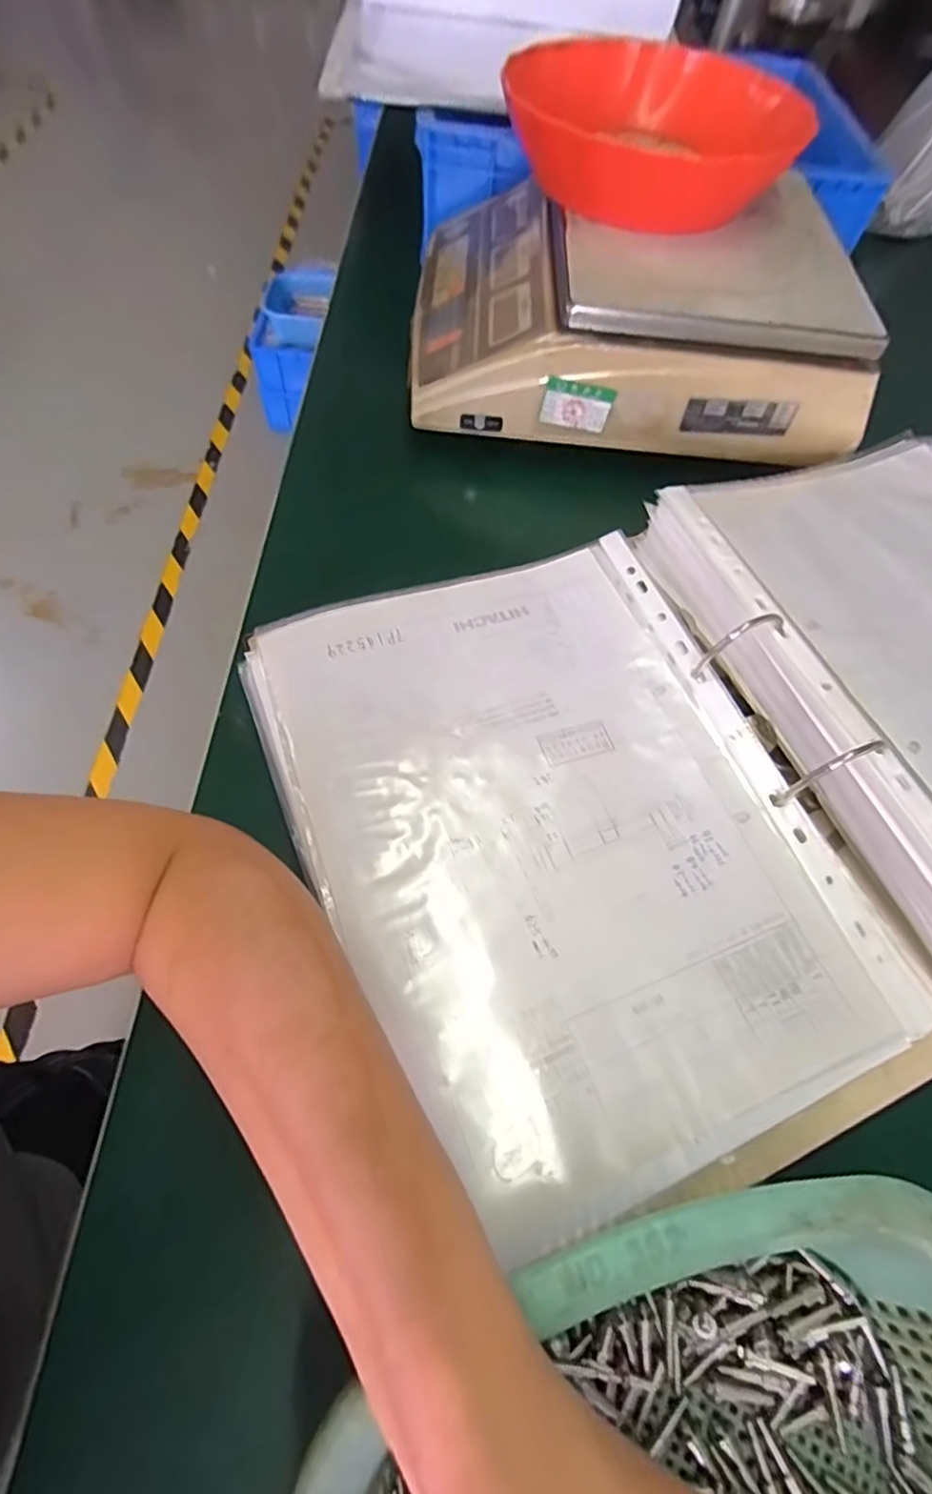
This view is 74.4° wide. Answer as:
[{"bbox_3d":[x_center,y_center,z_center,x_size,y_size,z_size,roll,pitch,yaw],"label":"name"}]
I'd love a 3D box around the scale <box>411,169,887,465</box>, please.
[{"bbox_3d":[0.132,-0.363,0.490,0.337,0.088,0.265,5,61,-1],"label":"scale"}]

